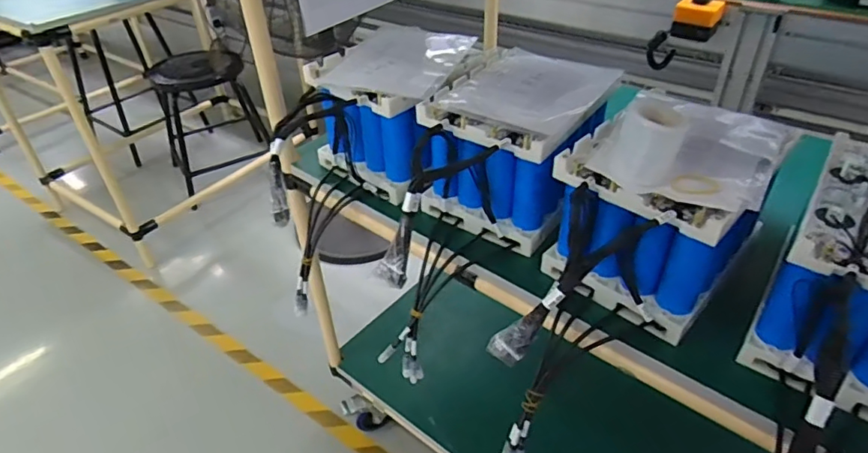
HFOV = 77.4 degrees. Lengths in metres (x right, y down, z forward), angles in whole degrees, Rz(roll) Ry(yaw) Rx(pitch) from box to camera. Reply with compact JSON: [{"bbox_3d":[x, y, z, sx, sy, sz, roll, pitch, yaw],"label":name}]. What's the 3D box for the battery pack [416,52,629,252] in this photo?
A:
[{"bbox_3d":[0.117,-0.111,0.737,0.196,0.166,0.231,22,44,27],"label":"battery pack"}]

